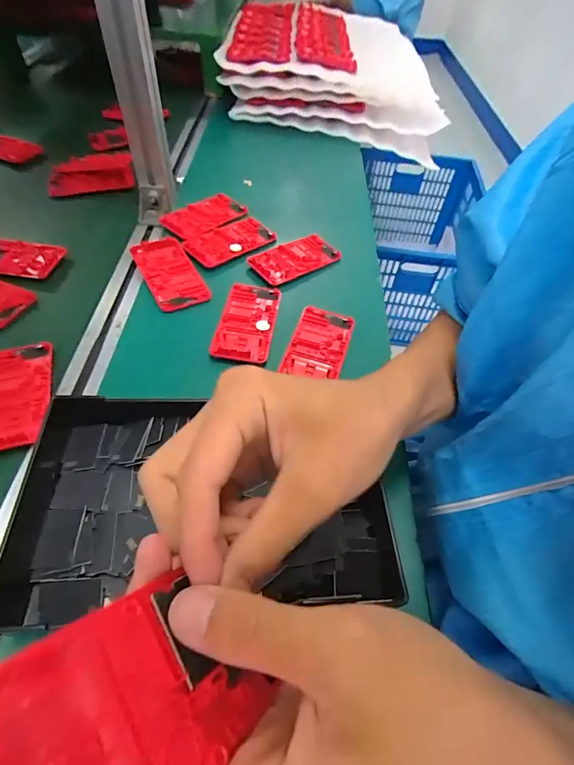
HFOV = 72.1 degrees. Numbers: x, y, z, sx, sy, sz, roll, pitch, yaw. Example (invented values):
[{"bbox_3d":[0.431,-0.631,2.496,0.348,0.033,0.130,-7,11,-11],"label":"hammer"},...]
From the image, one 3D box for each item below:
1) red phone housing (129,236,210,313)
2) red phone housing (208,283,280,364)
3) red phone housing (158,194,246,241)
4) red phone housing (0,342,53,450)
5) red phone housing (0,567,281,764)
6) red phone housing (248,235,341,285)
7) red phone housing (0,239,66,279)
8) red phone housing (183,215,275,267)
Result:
[{"bbox_3d":[-0.144,-0.137,0.483,0.063,0.008,0.118,-25,59,-20],"label":"red phone housing"},{"bbox_3d":[-0.044,-0.071,0.445,0.060,0.009,0.117,7,53,2],"label":"red phone housing"},{"bbox_3d":[-0.115,-0.244,0.564,0.060,0.008,0.124,39,60,23],"label":"red phone housing"},{"bbox_3d":[-0.255,0.010,0.370,0.062,0.015,0.119,-14,55,-14],"label":"red phone housing"},{"bbox_3d":[-0.044,0.095,0.114,0.007,0.089,0.061,-40,73,16],"label":"red phone housing"},{"bbox_3d":[0.010,-0.166,0.522,0.116,0.012,0.058,-28,60,-22],"label":"red phone housing"},{"bbox_3d":[-0.344,-0.156,0.482,0.125,0.008,0.059,7,53,2],"label":"red phone housing"},{"bbox_3d":[-0.079,-0.195,0.533,0.121,0.013,0.066,-37,64,-27],"label":"red phone housing"}]

